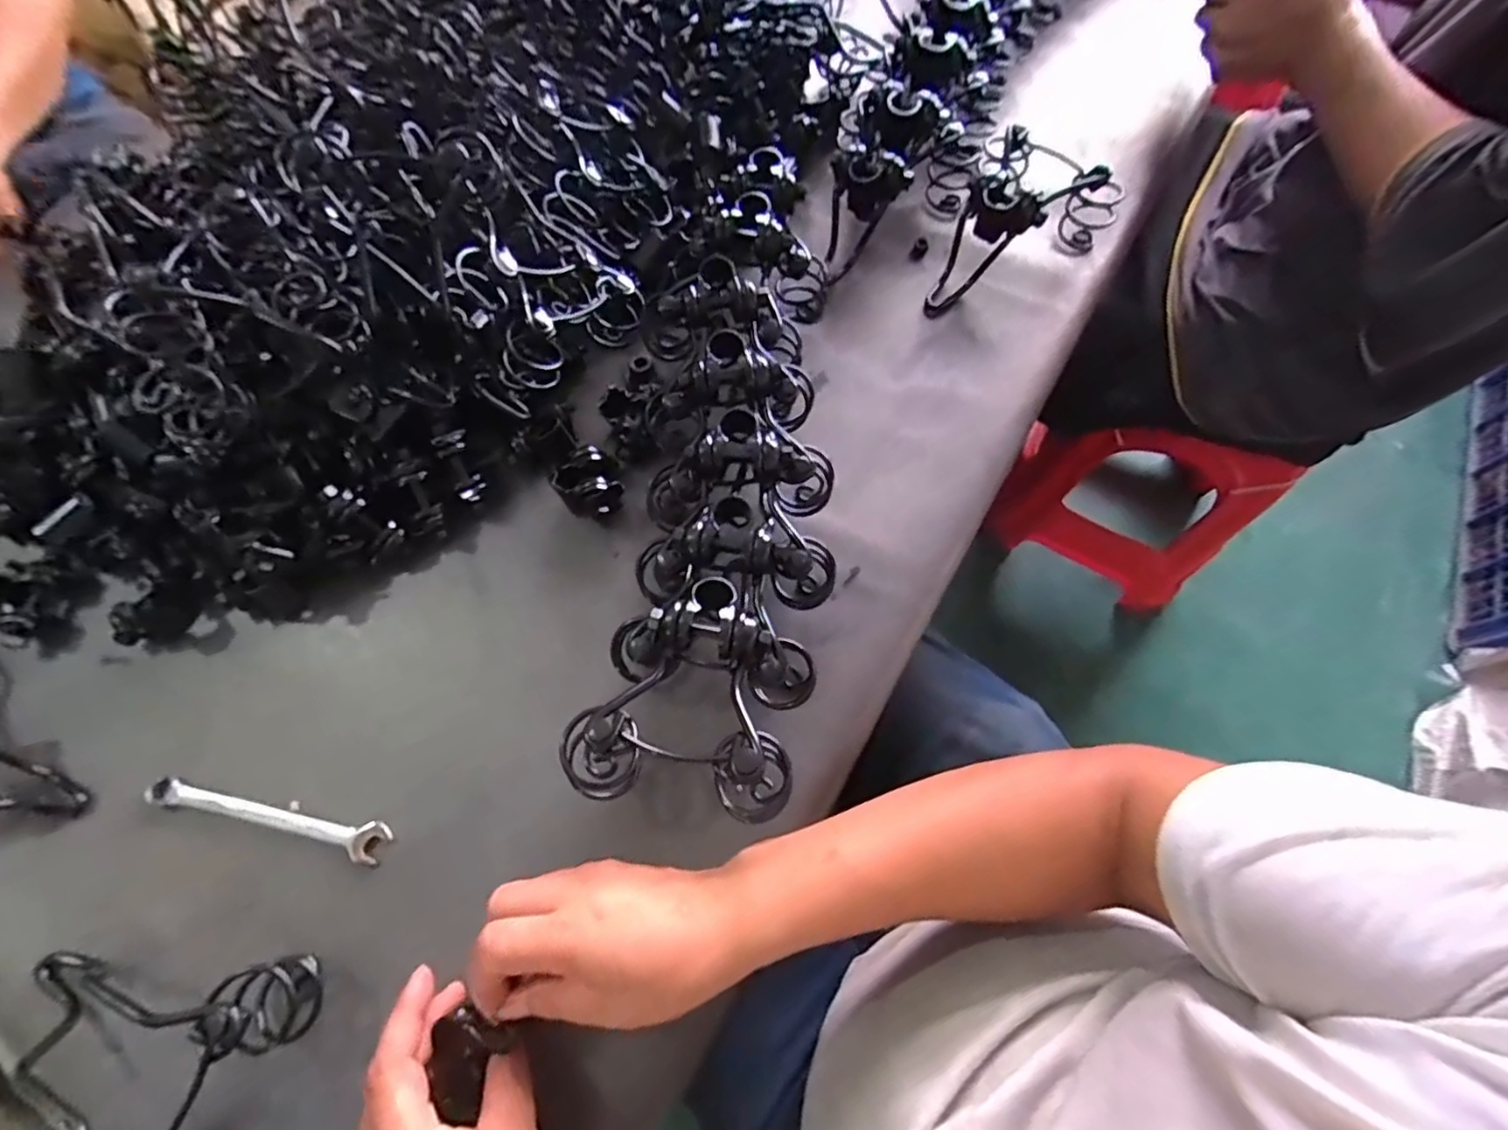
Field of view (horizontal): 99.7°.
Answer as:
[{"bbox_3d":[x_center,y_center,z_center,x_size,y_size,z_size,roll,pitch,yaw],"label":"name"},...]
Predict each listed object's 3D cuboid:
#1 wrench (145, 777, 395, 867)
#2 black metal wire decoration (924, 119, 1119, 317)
[{"bbox_3d":[-0.319,0.163,0.417,0.165,0.008,0.025,12,69,6],"label":"wrench"},{"bbox_3d":[0.235,-0.288,0.550,0.128,0.067,0.173,24,71,10],"label":"black metal wire decoration"}]

